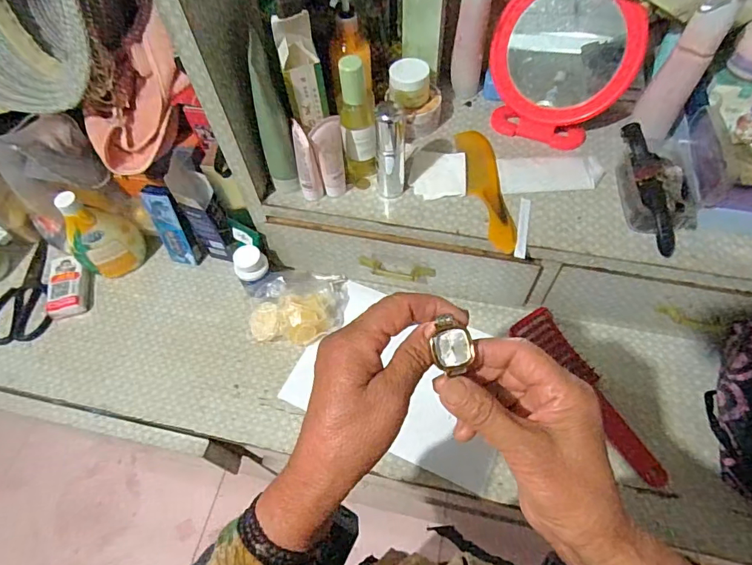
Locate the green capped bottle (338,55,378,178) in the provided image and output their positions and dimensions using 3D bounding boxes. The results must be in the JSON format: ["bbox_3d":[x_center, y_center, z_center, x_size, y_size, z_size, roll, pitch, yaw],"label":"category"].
[{"bbox_3d":[-0.022,-0.192,0.564,0.042,0.160,0.034,-7,60,-1],"label":"green capped bottle"}]

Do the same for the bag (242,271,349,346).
[{"bbox_3d":[-0.126,0.029,0.685,0.156,0.055,0.121,2,60,4],"label":"bag"}]

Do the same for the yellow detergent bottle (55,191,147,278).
[{"bbox_3d":[-0.420,-0.071,0.700,0.065,0.139,0.090,29,66,18],"label":"yellow detergent bottle"}]

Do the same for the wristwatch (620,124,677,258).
[{"bbox_3d":[0.332,-0.118,0.563,0.033,0.046,0.173,-3,60,2],"label":"wristwatch"}]

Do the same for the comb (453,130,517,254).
[{"bbox_3d":[0.143,-0.127,0.605,0.046,0.004,0.200,-6,60,0],"label":"comb"}]

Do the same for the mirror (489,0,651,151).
[{"bbox_3d":[0.240,-0.283,0.608,0.182,0.185,0.040,21,32,11],"label":"mirror"}]

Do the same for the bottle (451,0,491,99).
[{"bbox_3d":[0.129,-0.336,0.628,0.041,0.171,0.026,2,60,4],"label":"bottle"}]

